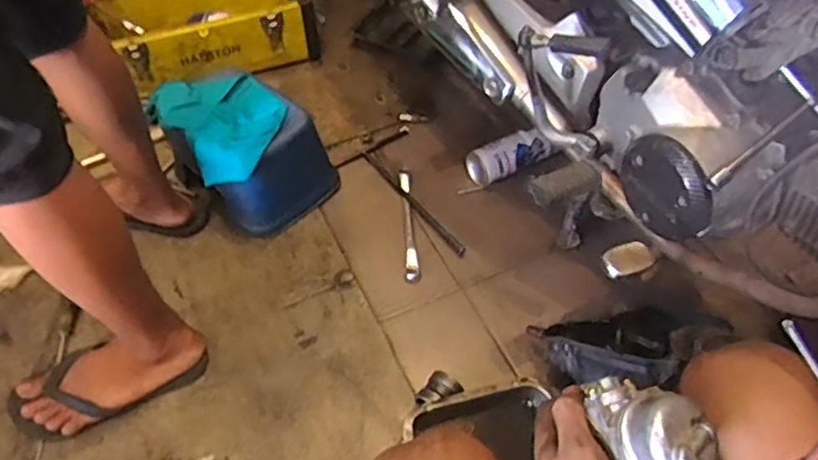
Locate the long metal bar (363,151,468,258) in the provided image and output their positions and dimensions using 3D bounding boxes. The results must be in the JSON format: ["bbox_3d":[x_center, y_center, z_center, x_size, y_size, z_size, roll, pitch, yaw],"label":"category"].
[{"bbox_3d":[0.002,-0.059,1.174,0.023,0.006,0.314,-28,53,-19],"label":"long metal bar"}]

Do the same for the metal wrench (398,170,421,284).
[{"bbox_3d":[-0.001,-0.018,1.131,0.025,0.017,0.259,-4,49,0],"label":"metal wrench"}]

